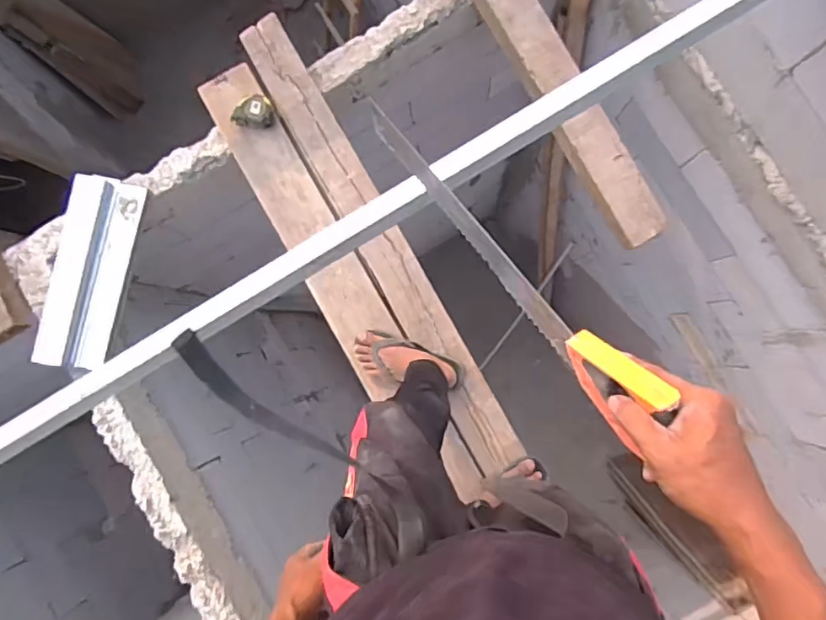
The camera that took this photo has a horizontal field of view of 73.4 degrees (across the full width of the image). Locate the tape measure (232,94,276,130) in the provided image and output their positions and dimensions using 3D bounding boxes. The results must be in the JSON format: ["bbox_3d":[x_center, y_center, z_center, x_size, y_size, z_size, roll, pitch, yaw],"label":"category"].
[{"bbox_3d":[-0.407,-0.509,1.420,0.112,0.035,0.083,7,88,6],"label":"tape measure"}]

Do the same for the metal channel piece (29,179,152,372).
[{"bbox_3d":[-0.875,-0.103,1.489,0.202,0.069,0.507,13,89,6],"label":"metal channel piece"}]

